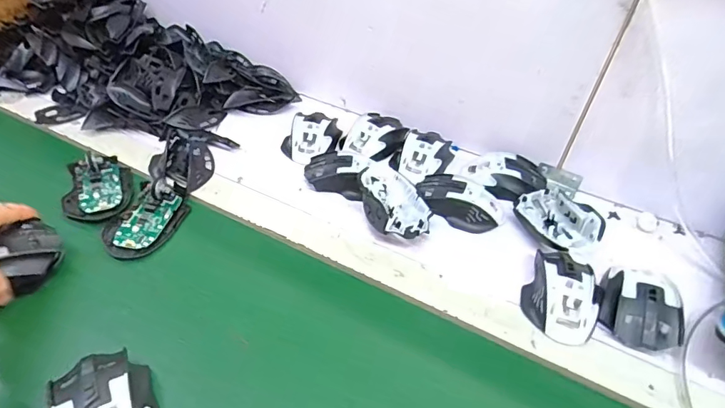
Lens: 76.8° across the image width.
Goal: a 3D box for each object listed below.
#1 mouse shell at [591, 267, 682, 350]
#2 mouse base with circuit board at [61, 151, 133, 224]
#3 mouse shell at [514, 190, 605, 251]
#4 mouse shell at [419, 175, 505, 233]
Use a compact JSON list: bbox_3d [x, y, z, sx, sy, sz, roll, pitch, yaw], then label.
[{"bbox_3d":[0.281,0.101,0.465,0.071,0.031,0.089,11,44,12],"label":"mouse shell"},{"bbox_3d":[-0.320,-0.024,0.553,0.072,0.021,0.107,-10,44,-11],"label":"mouse base with circuit board"},{"bbox_3d":[0.233,0.020,0.550,0.068,0.043,0.107,-18,47,-25],"label":"mouse shell"},{"bbox_3d":[0.124,-0.007,0.575,0.109,0.031,0.063,18,46,18],"label":"mouse shell"}]

